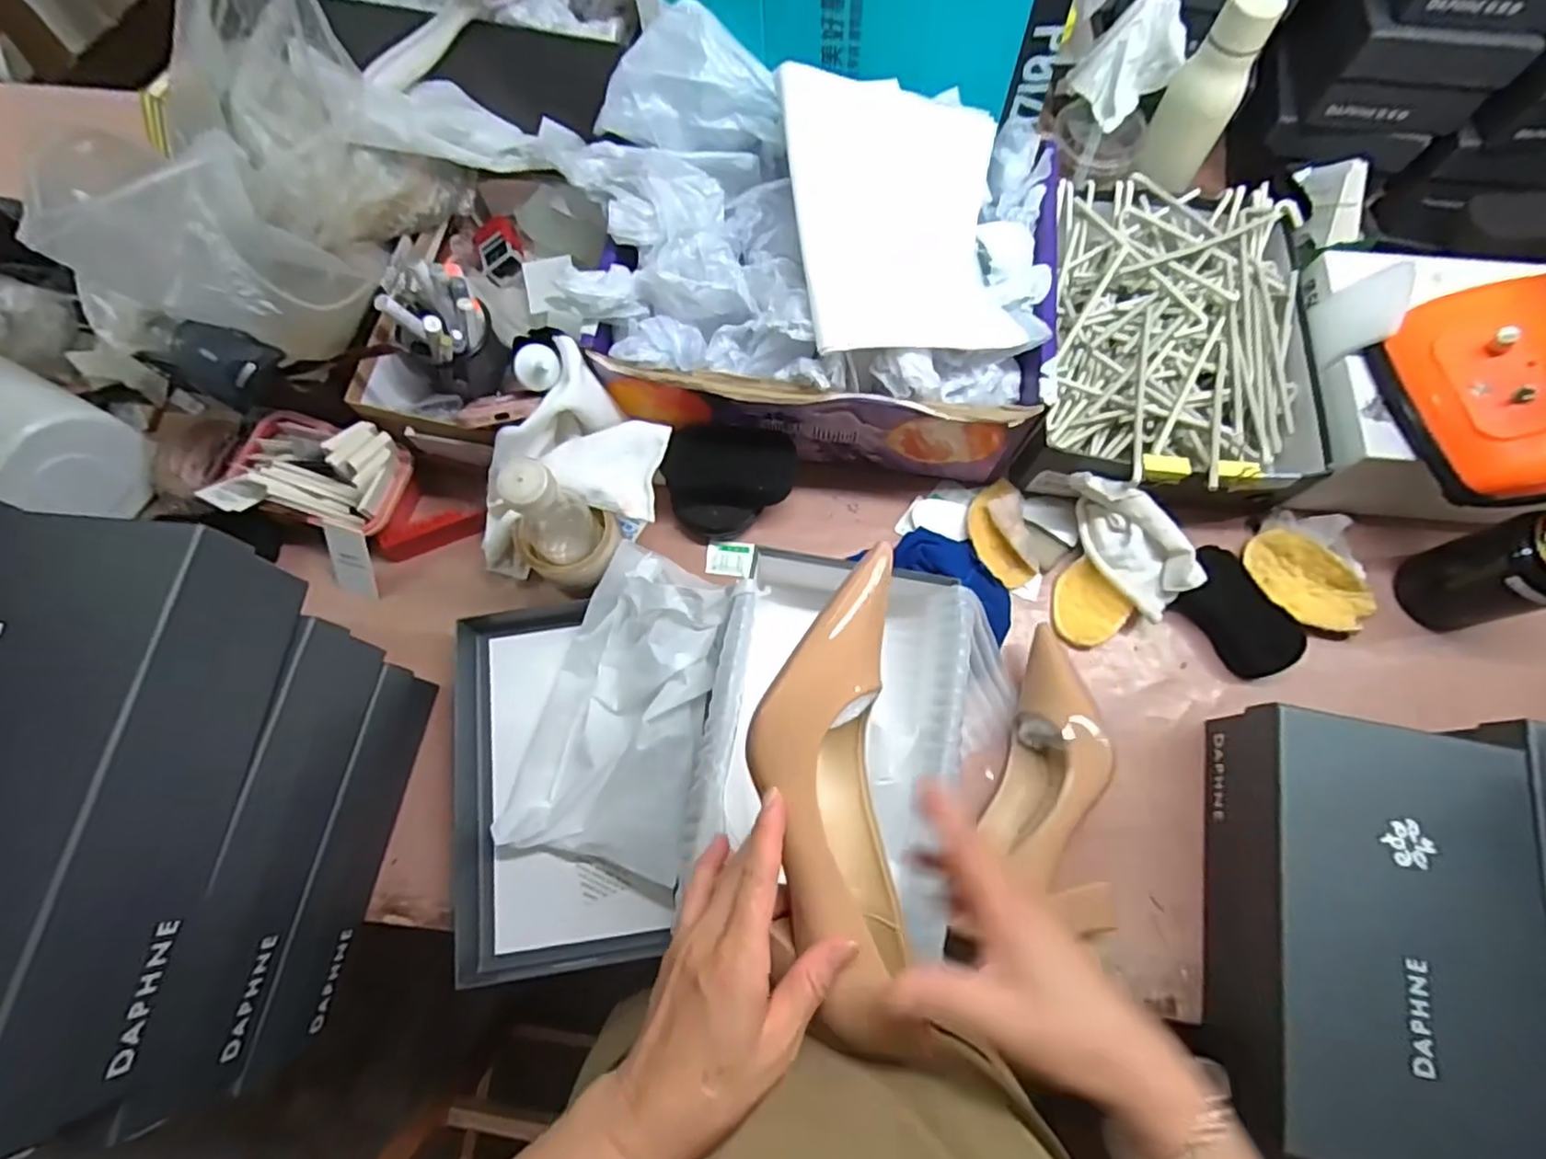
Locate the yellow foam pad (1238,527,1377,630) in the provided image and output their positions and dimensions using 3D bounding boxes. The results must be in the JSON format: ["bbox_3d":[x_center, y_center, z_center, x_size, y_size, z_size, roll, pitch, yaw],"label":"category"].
[{"bbox_3d":[0.516,0.005,0.633,0.123,0.040,0.068,33,76,10],"label":"yellow foam pad"}]

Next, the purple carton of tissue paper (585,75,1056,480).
[{"bbox_3d":[0.046,-0.283,0.624,0.404,0.193,0.302,4,73,1],"label":"purple carton of tissue paper"}]

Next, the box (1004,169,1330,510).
[{"bbox_3d":[0.387,-0.238,0.667,0.263,0.099,0.334,7,73,2],"label":"box"}]

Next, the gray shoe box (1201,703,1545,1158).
[{"bbox_3d":[0.453,0.264,0.512,0.178,0.114,0.283,11,73,4],"label":"gray shoe box"}]

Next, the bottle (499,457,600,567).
[{"bbox_3d":[-0.187,-0.053,0.564,0.060,0.152,0.061,0,73,0],"label":"bottle"}]

